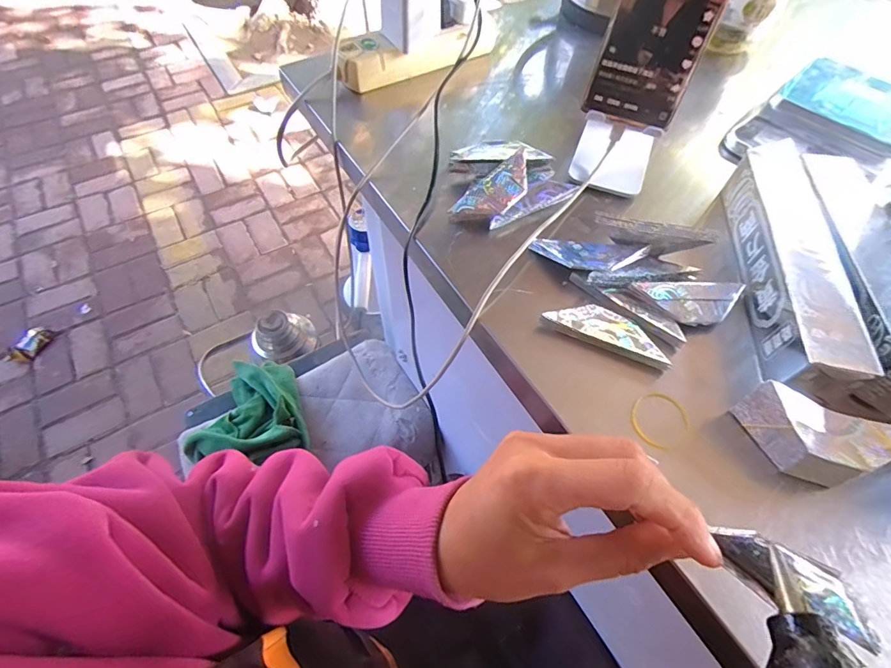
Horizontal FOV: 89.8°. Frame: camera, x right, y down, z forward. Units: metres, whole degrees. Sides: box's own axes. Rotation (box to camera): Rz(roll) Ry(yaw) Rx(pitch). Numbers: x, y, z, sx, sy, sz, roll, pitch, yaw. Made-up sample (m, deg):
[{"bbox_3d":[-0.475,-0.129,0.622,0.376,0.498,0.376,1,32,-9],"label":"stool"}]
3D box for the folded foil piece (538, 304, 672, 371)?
[{"bbox_3d":[0.113,-0.004,0.313,0.085,0.011,0.032,22,60,11],"label":"folded foil piece"}]

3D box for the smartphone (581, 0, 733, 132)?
[{"bbox_3d":[0.166,-0.240,0.331,0.074,0.152,0.006,21,35,8],"label":"smartphone"}]

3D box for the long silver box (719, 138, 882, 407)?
[{"bbox_3d":[0.250,-0.055,0.328,0.049,0.041,0.212,7,59,3],"label":"long silver box"}]

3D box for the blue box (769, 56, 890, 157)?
[{"bbox_3d":[0.392,-0.220,0.428,0.100,0.014,0.116,-39,67,-22],"label":"blue box"}]

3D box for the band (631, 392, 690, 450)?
[{"bbox_3d":[0.137,0.054,0.284,0.036,0.004,0.035,3,61,-5],"label":"band"}]

